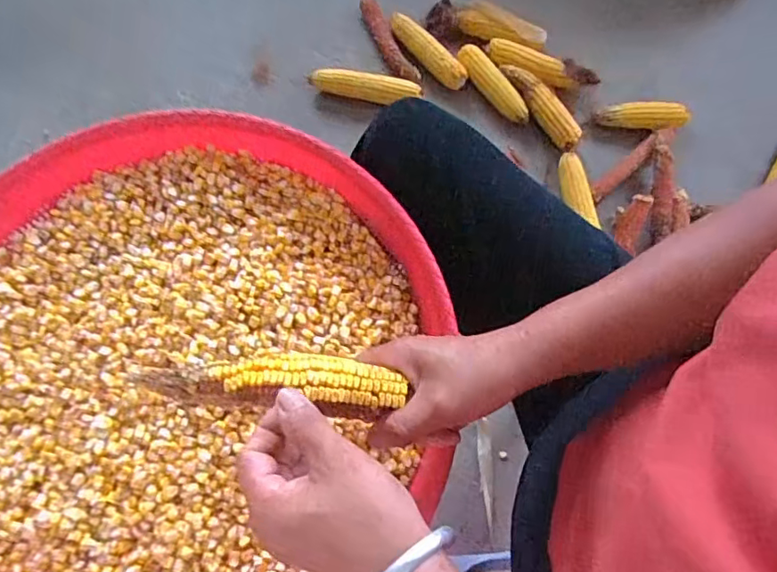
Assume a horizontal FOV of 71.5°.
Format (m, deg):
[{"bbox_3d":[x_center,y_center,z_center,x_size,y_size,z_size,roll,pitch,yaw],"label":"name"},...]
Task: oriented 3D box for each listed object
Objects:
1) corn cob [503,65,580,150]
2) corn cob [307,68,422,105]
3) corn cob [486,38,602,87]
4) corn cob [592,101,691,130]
[{"bbox_3d":[0.286,-0.342,1.007,0.044,0.043,0.202,-29,74,-11],"label":"corn cob"},{"bbox_3d":[-0.046,-0.376,1.009,0.210,0.036,0.043,8,71,1],"label":"corn cob"},{"bbox_3d":[0.295,-0.421,1.035,0.213,0.042,0.039,17,71,4],"label":"corn cob"},{"bbox_3d":[0.474,-0.317,0.999,0.165,0.043,0.038,8,71,1],"label":"corn cob"}]

